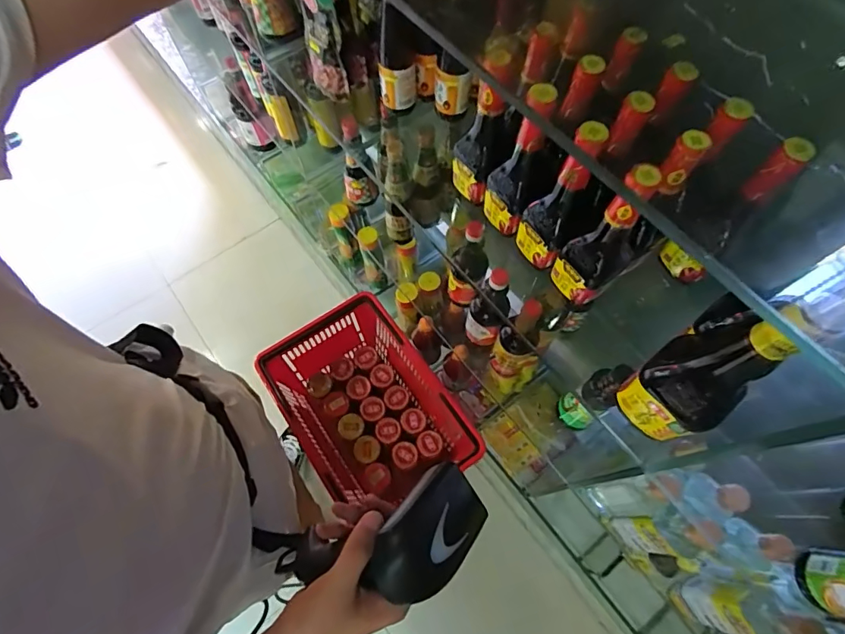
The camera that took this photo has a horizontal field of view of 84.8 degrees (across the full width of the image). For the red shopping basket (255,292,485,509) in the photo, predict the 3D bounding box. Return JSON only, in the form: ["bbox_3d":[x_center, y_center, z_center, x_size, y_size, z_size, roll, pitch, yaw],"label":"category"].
[{"bbox_3d":[-0.137,0.221,1.141,0.364,0.192,0.449,-29,69,-13],"label":"red shopping basket"}]

